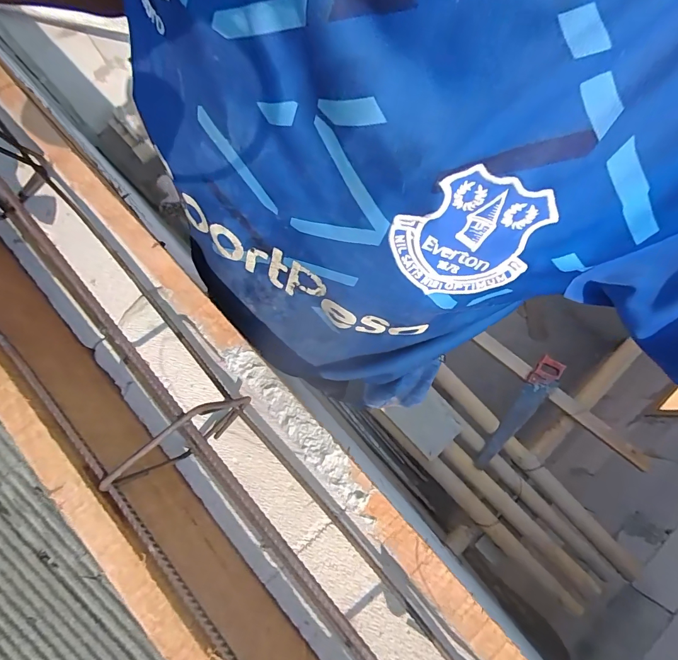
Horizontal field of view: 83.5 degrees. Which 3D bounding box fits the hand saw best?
[{"bbox_3d":[0.664,0.307,1.402,0.100,0.016,0.499,39,81,8],"label":"hand saw"}]

